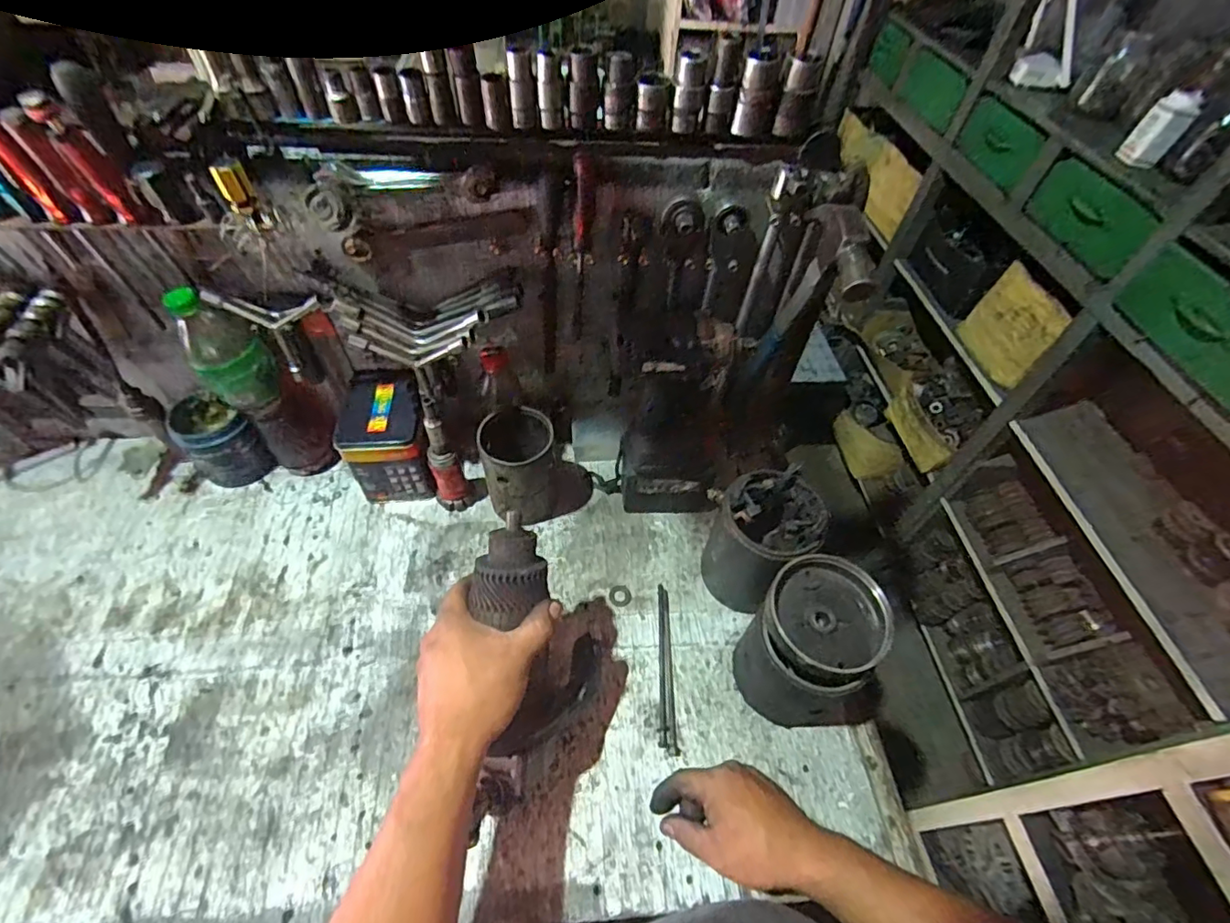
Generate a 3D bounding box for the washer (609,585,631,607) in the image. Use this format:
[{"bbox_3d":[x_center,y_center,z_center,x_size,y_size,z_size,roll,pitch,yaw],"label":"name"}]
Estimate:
[{"bbox_3d":[0.007,0.162,0.661,0.027,0.004,0.026,1,51,-1],"label":"washer"}]

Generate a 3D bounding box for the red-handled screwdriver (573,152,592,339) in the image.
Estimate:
[{"bbox_3d":[-0.036,-0.220,0.585,0.015,0.197,0.022,14,52,7],"label":"red-handled screwdriver"}]

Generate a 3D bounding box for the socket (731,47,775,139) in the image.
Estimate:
[{"bbox_3d":[0.126,-0.331,0.491,0.030,0.064,0.029,10,52,4],"label":"socket"}]

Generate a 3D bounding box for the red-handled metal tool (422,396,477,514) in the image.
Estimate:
[{"bbox_3d":[-0.209,-0.004,0.668,0.047,0.181,0.042,-19,55,-16],"label":"red-handled metal tool"}]

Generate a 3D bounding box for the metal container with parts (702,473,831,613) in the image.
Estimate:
[{"bbox_3d":[0.167,0.093,0.629,0.105,0.161,0.100,1,51,-1],"label":"metal container with parts"}]

